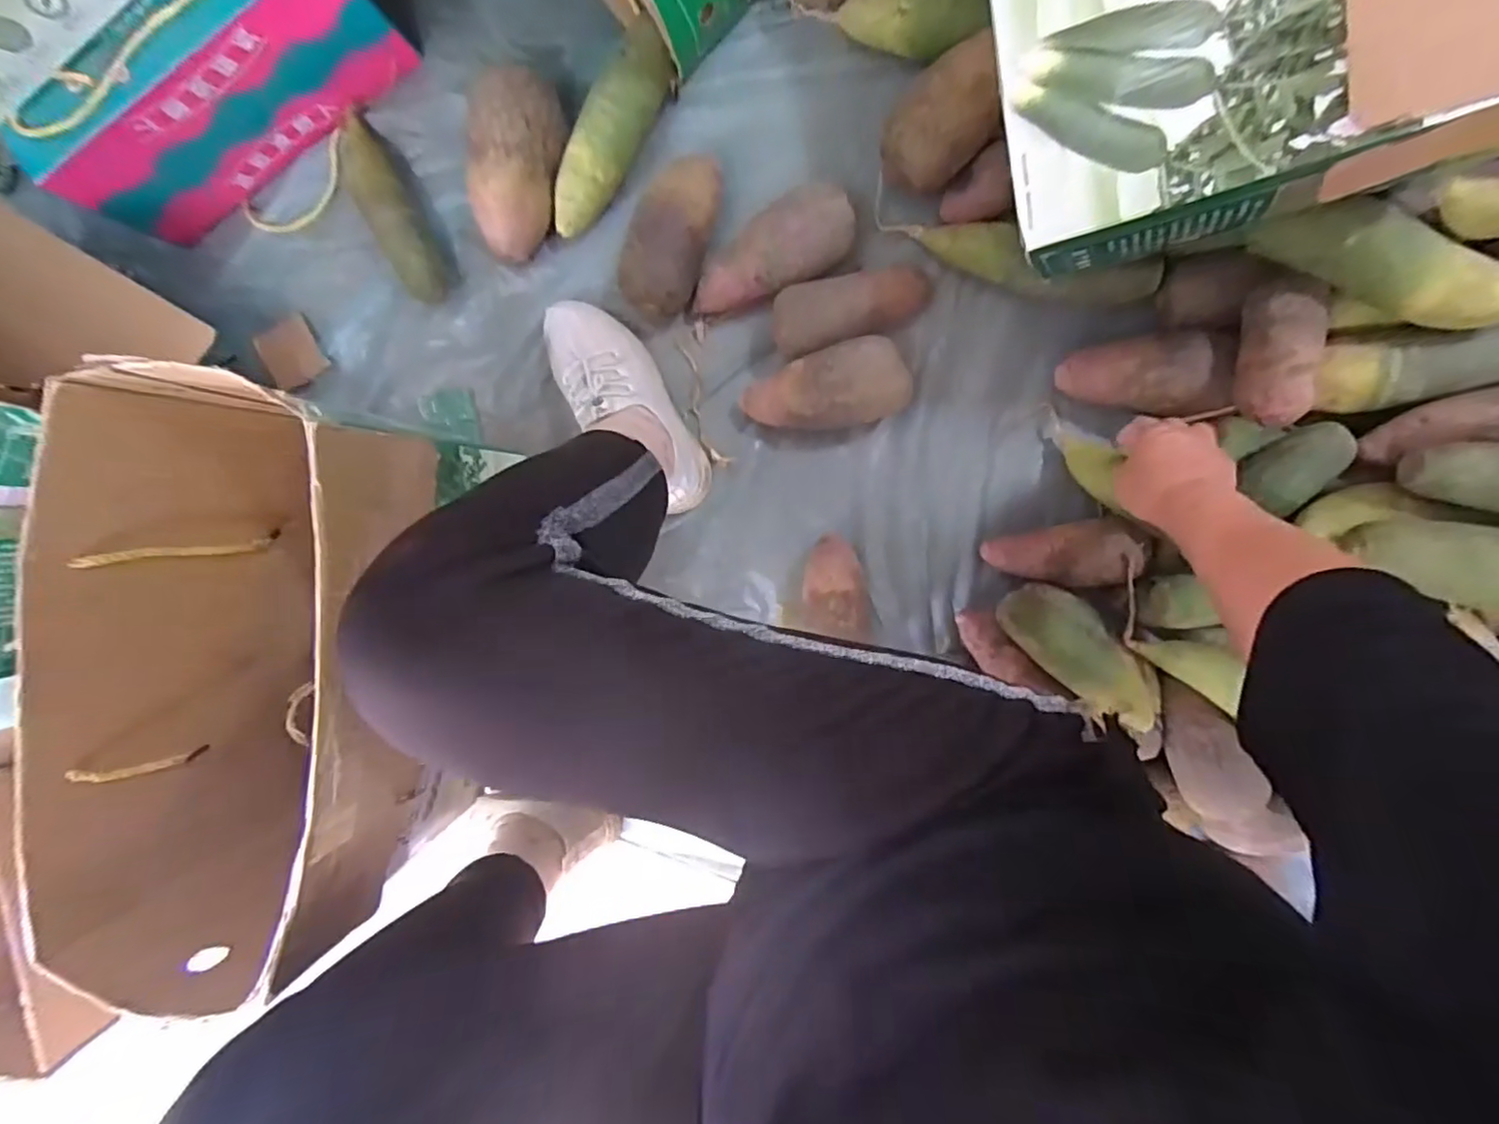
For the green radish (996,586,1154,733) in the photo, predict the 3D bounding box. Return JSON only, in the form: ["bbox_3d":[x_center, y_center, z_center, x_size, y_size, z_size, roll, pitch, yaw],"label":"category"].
[{"bbox_3d":[0.317,0.084,0.609,0.183,0.059,0.070,44,98,-2],"label":"green radish"}]

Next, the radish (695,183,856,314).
[{"bbox_3d":[0.021,-0.297,0.617,0.170,0.064,0.072,-25,95,7],"label":"radish"}]

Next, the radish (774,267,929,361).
[{"bbox_3d":[0.101,-0.246,0.621,0.160,0.061,0.064,-13,96,6],"label":"radish"}]

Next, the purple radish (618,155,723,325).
[{"bbox_3d":[-0.075,-0.316,0.620,0.073,0.069,0.155,22,98,1],"label":"purple radish"}]

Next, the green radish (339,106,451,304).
[{"bbox_3d":[-0.368,-0.363,0.651,0.055,0.049,0.201,-26,95,7],"label":"green radish"}]

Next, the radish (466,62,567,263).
[{"bbox_3d":[-0.226,-0.380,0.621,0.088,0.083,0.150,2,97,4],"label":"radish"}]

